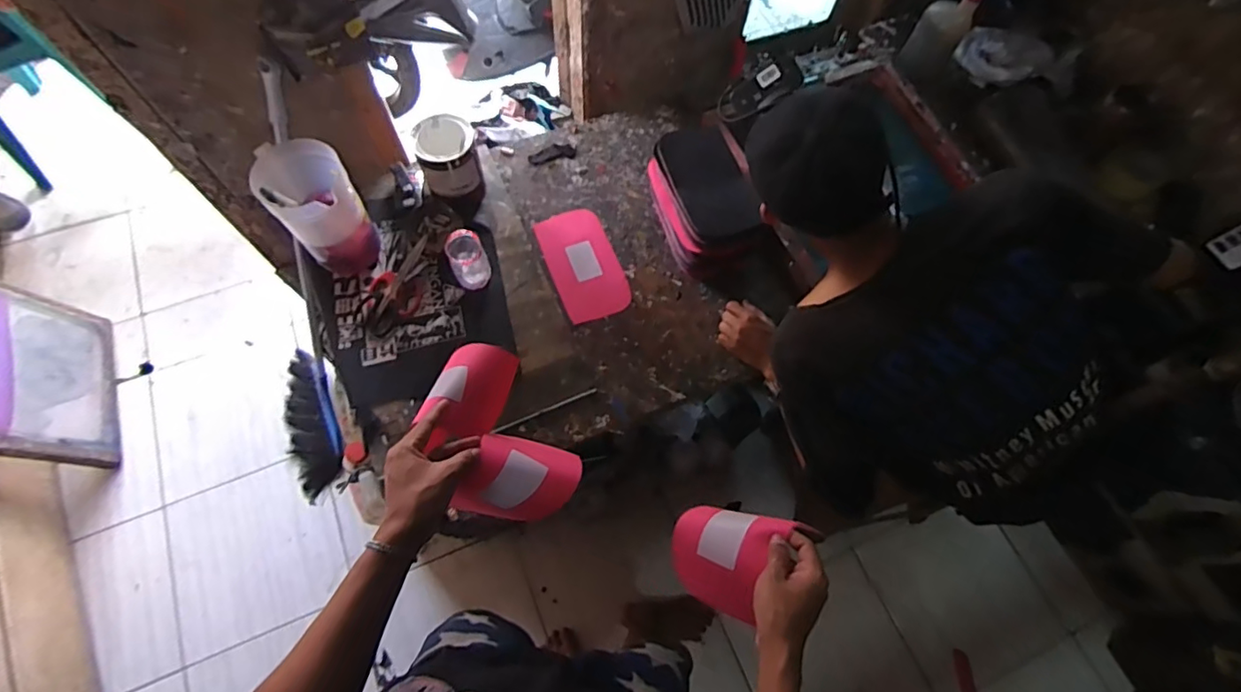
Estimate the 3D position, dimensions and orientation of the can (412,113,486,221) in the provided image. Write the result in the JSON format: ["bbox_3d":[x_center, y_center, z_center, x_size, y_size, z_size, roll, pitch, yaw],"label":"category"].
[{"bbox_3d":[-0.320,-0.339,1.082,0.108,0.152,0.136,-15,67,-8],"label":"can"}]

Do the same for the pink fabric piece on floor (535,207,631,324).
[{"bbox_3d":[-0.074,-0.159,1.091,0.125,0.006,0.239,-19,68,-10],"label":"pink fabric piece on floor"}]

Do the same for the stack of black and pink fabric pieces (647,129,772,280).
[{"bbox_3d":[0.159,-0.275,1.077,0.147,0.140,0.251,-18,67,-9],"label":"stack of black and pink fabric pieces"}]

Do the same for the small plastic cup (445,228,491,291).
[{"bbox_3d":[-0.272,-0.156,1.011,0.064,0.098,0.074,-19,68,-10],"label":"small plastic cup"}]

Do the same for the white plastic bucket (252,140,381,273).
[{"bbox_3d":[-0.507,-0.237,0.965,0.121,0.236,0.129,1,66,-1],"label":"white plastic bucket"}]

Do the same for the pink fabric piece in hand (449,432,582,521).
[{"bbox_3d":[-0.118,0.156,0.659,0.145,0.044,0.094,23,75,-28],"label":"pink fabric piece in hand"}]

